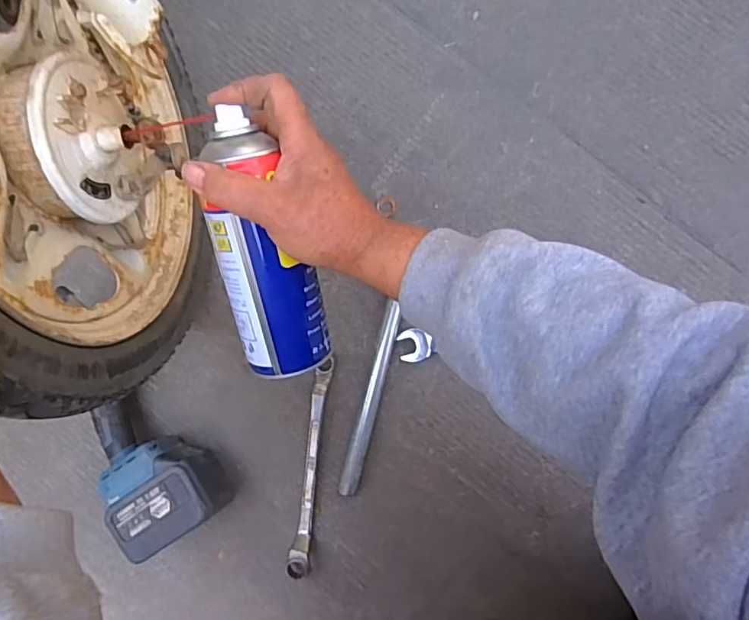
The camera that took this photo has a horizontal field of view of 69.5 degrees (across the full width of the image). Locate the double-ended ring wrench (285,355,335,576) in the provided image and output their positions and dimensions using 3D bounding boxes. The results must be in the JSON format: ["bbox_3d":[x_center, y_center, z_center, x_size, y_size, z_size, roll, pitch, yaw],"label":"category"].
[{"bbox_3d":[-0.070,0.179,0.606,0.024,0.019,0.240,9,90,5],"label":"double-ended ring wrench"}]

